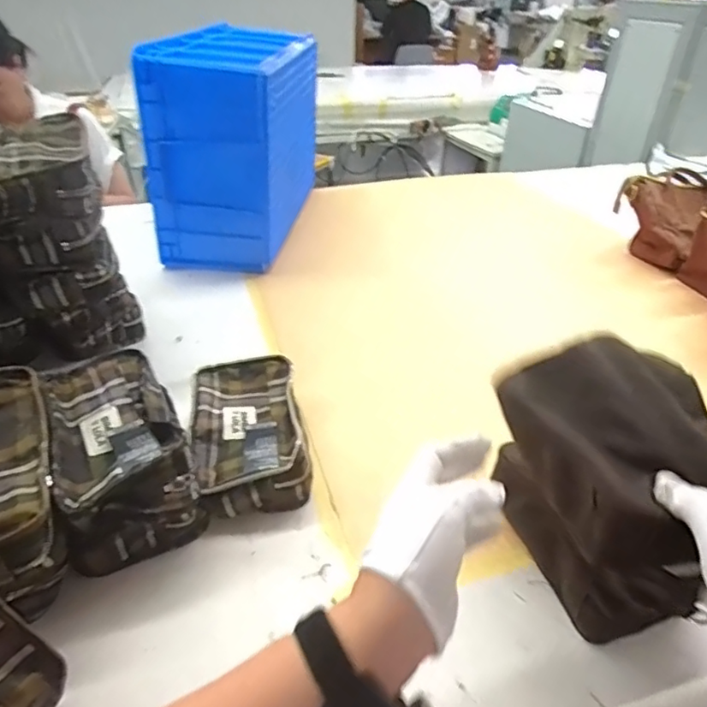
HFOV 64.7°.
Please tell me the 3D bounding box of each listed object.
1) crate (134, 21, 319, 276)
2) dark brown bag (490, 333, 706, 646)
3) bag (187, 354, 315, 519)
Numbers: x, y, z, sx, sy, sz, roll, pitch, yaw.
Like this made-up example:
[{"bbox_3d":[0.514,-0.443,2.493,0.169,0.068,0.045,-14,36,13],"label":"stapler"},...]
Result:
[{"bbox_3d":[-0.217,-0.422,1.113,0.229,0.354,0.453,4,34,4],"label":"crate"},{"bbox_3d":[0.198,0.104,0.448,0.122,0.169,0.168,-4,34,-8],"label":"dark brown bag"},{"bbox_3d":[-0.116,0.085,0.622,0.119,0.056,0.210,-7,35,-13],"label":"bag"}]

